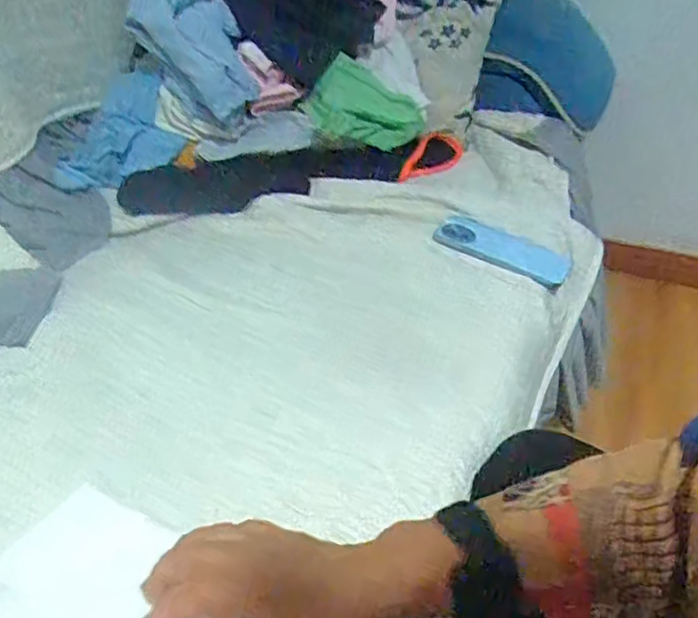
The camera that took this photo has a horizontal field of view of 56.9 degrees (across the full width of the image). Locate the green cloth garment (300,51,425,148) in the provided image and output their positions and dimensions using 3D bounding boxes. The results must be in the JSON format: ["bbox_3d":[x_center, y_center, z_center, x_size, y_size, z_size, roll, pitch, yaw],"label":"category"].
[{"bbox_3d":[0.023,-0.290,0.919,0.160,0.089,0.092,12,38,12],"label":"green cloth garment"}]

